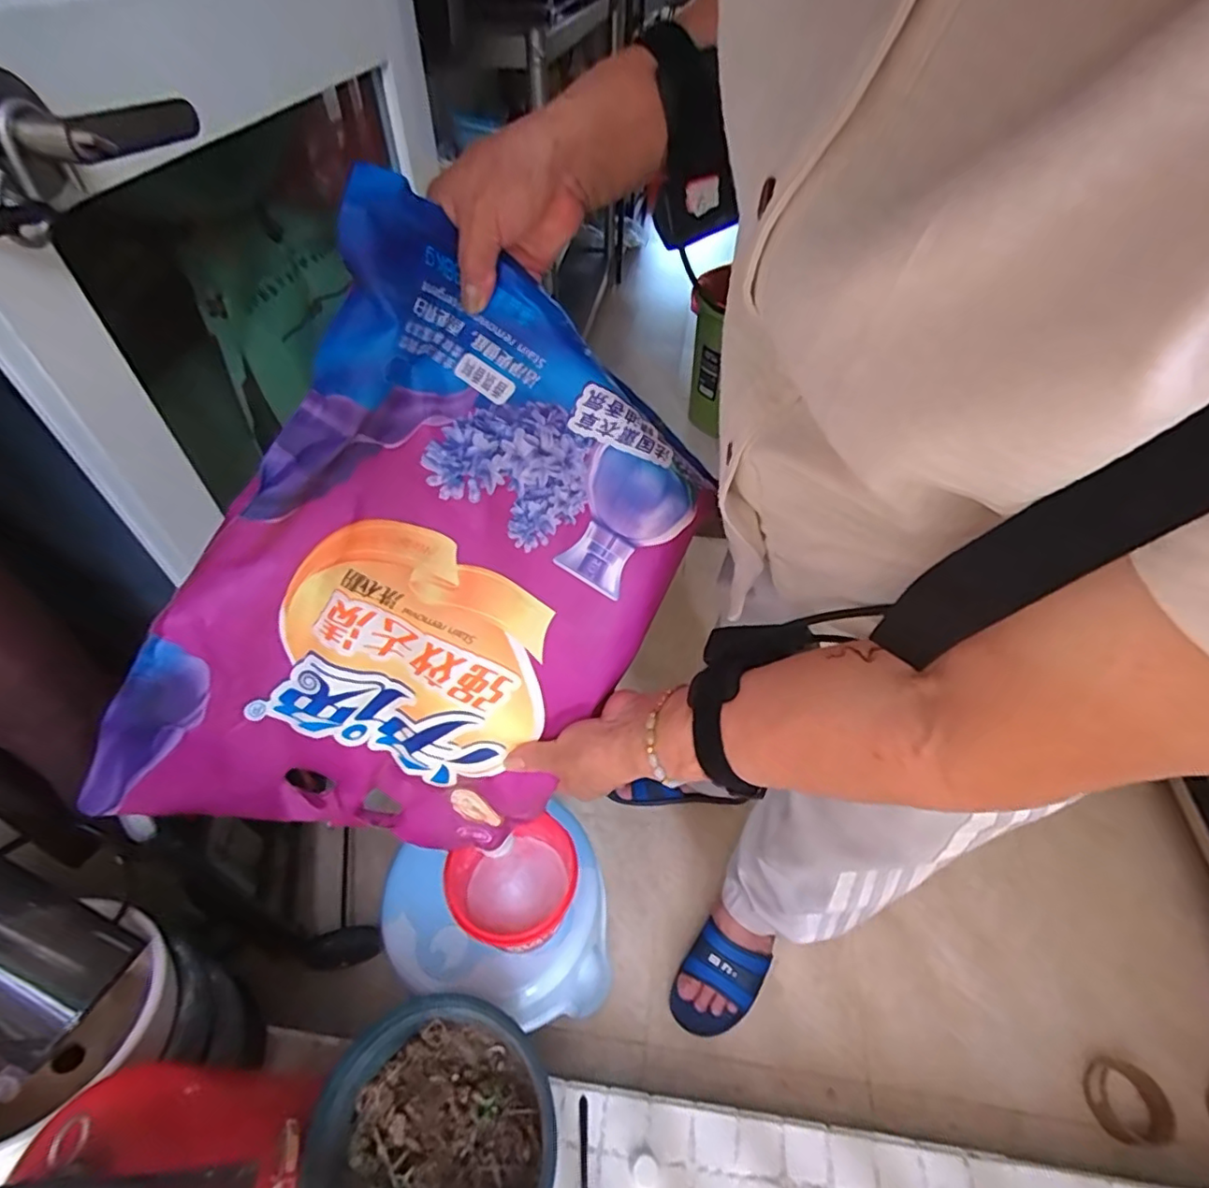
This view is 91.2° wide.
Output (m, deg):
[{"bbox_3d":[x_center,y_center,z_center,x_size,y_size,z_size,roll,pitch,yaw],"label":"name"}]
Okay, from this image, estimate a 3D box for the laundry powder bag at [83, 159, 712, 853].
[{"bbox_3d":[-0.130,0.011,0.444,0.294,0.448,0.066,31,15,-13],"label":"laundry powder bag"}]

